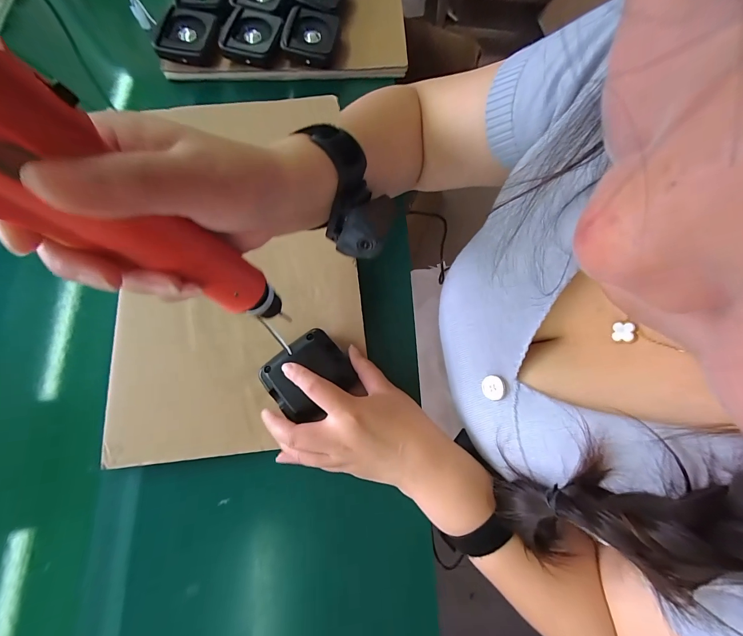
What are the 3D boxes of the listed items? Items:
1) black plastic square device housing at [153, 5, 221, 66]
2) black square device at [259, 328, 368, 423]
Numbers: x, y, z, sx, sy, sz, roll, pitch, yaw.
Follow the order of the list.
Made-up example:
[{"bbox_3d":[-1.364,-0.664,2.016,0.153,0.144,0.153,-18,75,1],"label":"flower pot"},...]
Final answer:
[{"bbox_3d":[-0.227,-0.354,0.406,0.071,0.022,0.067,1,74,-2],"label":"black plastic square device housing"},{"bbox_3d":[-0.055,0.054,0.293,0.073,0.016,0.069,-37,78,-12],"label":"black square device"}]

